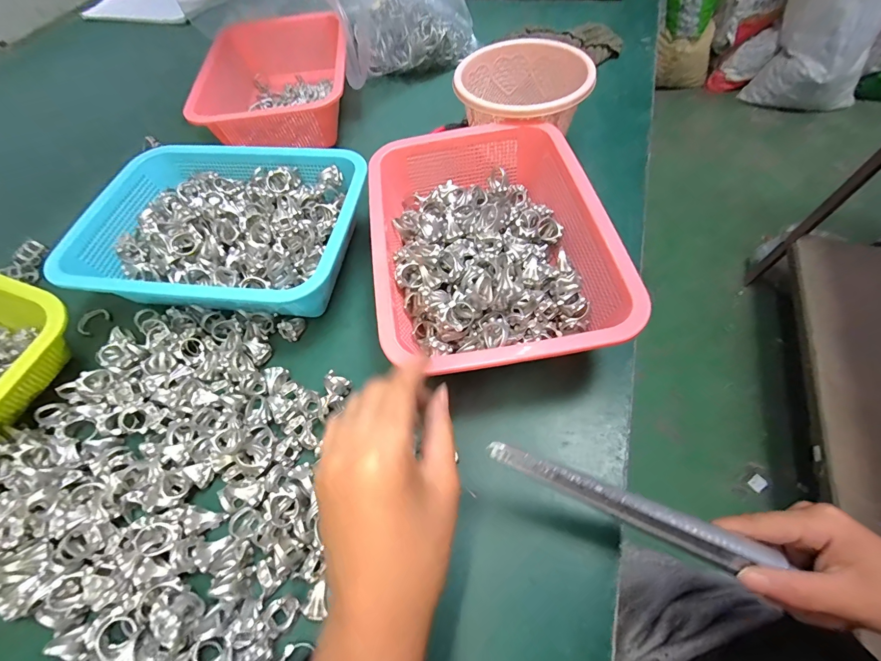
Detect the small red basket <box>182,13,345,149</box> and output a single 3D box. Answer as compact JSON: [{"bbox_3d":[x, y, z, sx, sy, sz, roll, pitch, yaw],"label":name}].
[{"bbox_3d":[-0.219,-0.358,0.536,0.178,0.080,0.255,-6,60,0],"label":"small red basket"}]

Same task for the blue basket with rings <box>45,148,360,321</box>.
[{"bbox_3d":[-0.212,-0.102,0.377,0.268,0.059,0.204,7,60,7],"label":"blue basket with rings"}]

